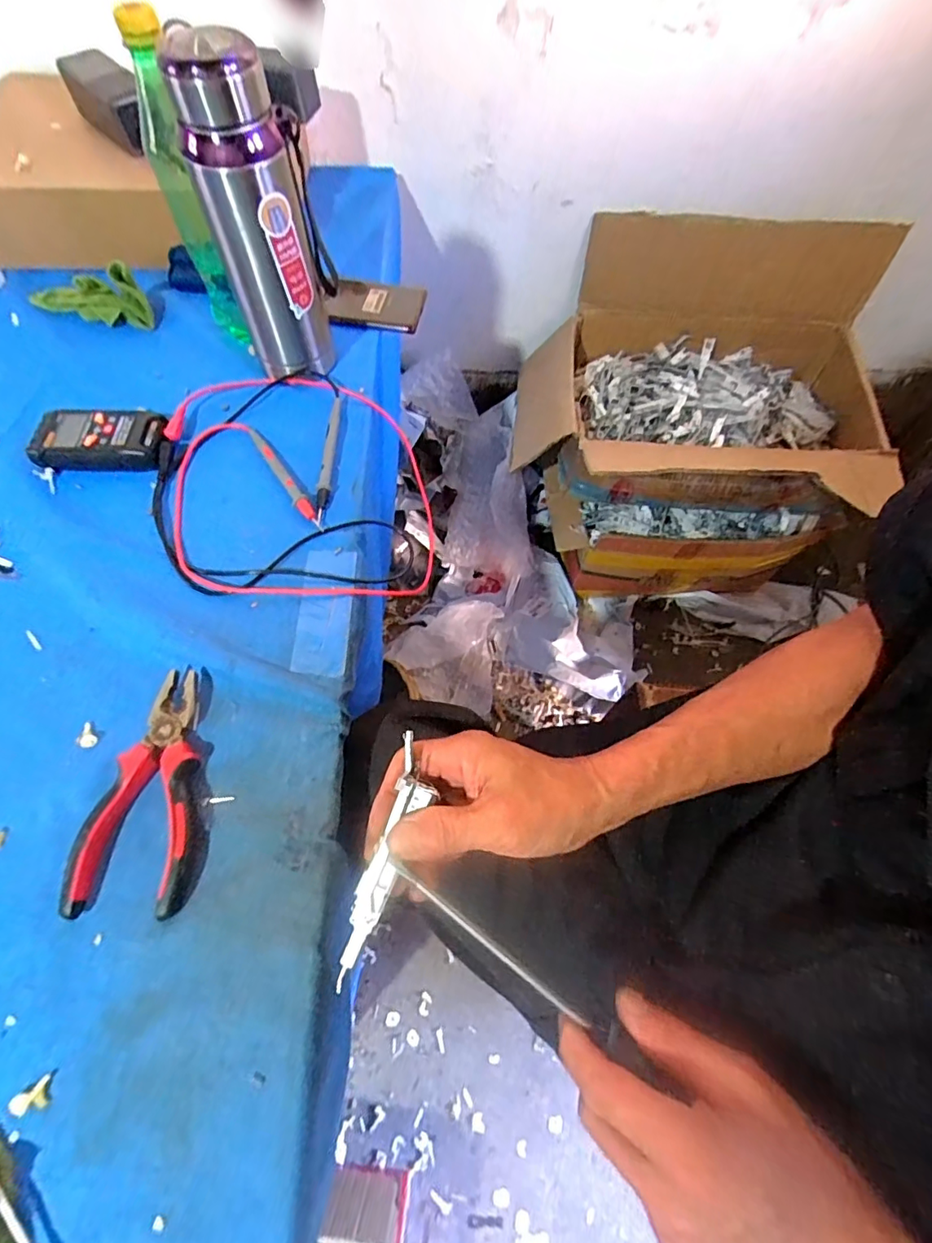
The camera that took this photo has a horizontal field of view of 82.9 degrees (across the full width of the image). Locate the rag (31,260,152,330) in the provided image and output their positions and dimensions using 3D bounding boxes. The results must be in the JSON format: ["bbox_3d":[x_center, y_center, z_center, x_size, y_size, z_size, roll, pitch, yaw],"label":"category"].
[{"bbox_3d":[-0.415,-0.361,0.575,0.148,0.045,0.042,15,65,7],"label":"rag"}]

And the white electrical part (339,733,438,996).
[{"bbox_3d":[-0.046,0.138,0.302,0.023,0.018,0.128,20,82,9],"label":"white electrical part"}]

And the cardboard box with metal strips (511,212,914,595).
[{"bbox_3d":[0.406,-0.330,0.946,0.571,0.495,0.463,-7,63,-4],"label":"cardboard box with metal strips"}]

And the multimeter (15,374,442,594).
[{"bbox_3d":[-0.210,-0.132,0.493,0.351,0.057,0.255,-4,64,-2],"label":"multimeter"}]

